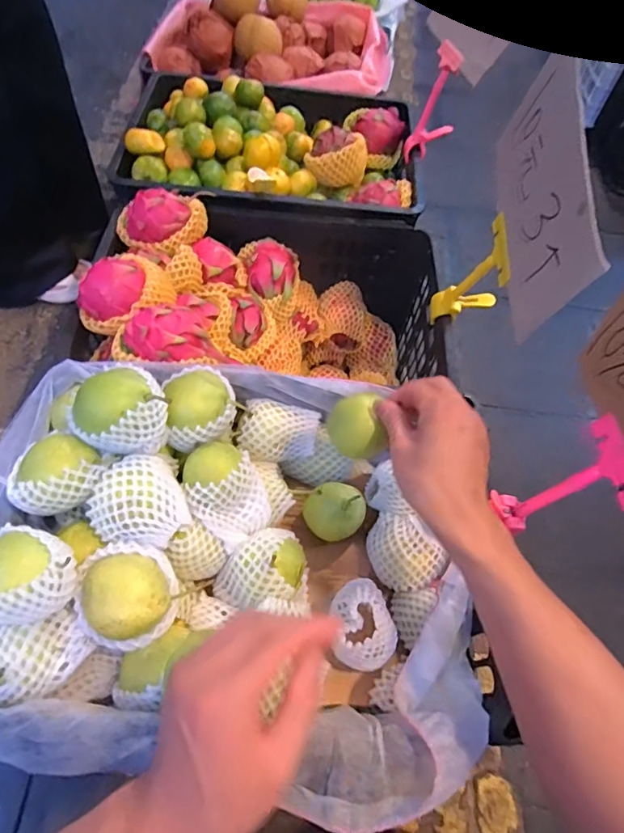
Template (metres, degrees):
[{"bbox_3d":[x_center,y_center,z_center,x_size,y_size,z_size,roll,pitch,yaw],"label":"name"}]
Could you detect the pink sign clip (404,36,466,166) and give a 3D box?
[{"bbox_3d":[0.197,-0.499,0.785,0.056,0.148,0.070,37,62,14],"label":"pink sign clip"}]

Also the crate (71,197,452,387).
[{"bbox_3d":[-0.060,-0.144,0.723,0.462,0.262,0.294,1,60,-7],"label":"crate"}]

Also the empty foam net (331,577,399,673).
[{"bbox_3d":[0.044,0.191,0.445,0.054,0.062,0.073,-20,64,-18],"label":"empty foam net"}]

